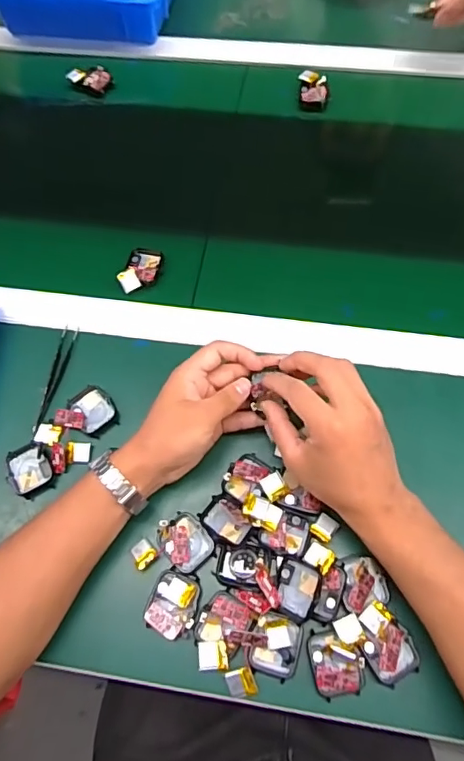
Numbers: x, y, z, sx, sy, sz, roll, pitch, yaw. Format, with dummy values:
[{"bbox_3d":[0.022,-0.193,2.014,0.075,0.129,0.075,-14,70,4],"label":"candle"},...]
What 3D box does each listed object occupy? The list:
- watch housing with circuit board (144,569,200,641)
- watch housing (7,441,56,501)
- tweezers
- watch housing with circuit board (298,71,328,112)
[{"bbox_3d":[-0.048,0.182,0.422,0.039,0.014,0.049,9,66,7],"label":"watch housing with circuit board"},{"bbox_3d":[-0.184,0.082,0.473,0.040,0.014,0.046,-17,66,-5],"label":"watch housing"},{"bbox_3d":[-0.174,-0.001,0.510,0.017,0.007,0.116,6,66,6],"label":"tweezers"},{"bbox_3d":[0.105,-0.374,0.667,0.036,0.017,0.054,1,66,3],"label":"watch housing with circuit board"}]

